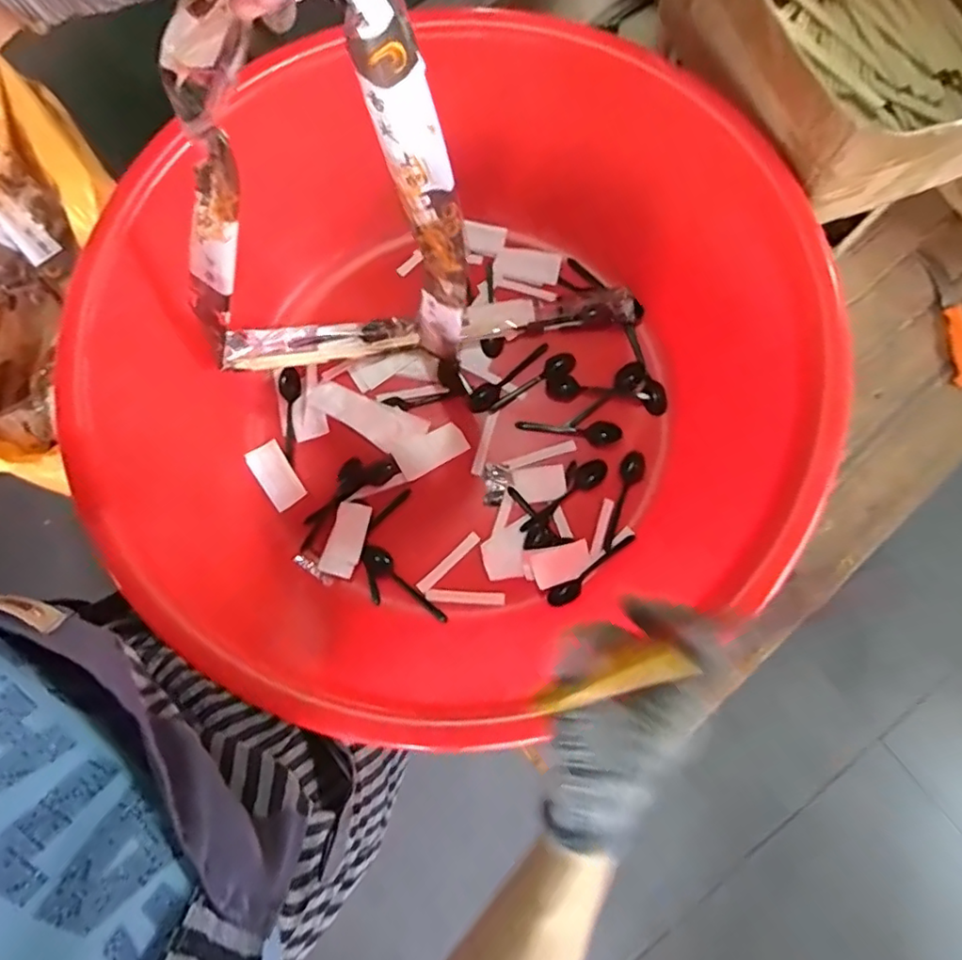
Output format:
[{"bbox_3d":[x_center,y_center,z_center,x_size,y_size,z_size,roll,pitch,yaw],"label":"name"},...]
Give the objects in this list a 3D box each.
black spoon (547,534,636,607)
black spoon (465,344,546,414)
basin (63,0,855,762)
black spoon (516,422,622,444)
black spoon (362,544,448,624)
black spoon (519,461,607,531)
[{"bbox_3d":[0.129,0.105,0.670,0.124,0.016,0.022,-33,79,-5],"label":"black spoon"},{"bbox_3d":[0.036,-0.125,0.727,0.121,0.007,0.026,-36,79,-6],"label":"black spoon"},{"bbox_3d":[-0.028,-0.124,0.631,0.641,0.229,0.660,0,78,2],"label":"basin"},{"bbox_3d":[0.106,-0.057,0.711,0.123,0.007,0.026,0,78,2],"label":"black spoon"},{"bbox_3d":[-0.089,0.123,0.685,0.124,0.011,0.028,41,82,9],"label":"black spoon"},{"bbox_3d":[0.096,0.020,0.690,0.123,0.013,0.028,-38,79,-6],"label":"black spoon"}]

